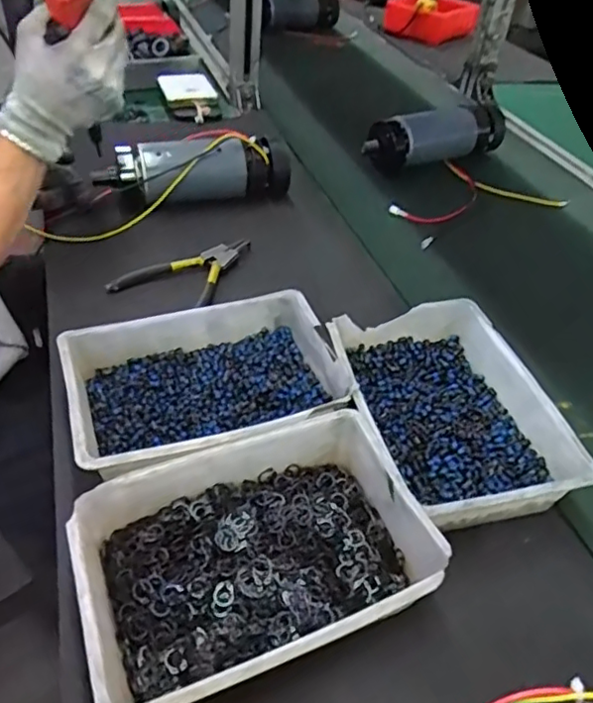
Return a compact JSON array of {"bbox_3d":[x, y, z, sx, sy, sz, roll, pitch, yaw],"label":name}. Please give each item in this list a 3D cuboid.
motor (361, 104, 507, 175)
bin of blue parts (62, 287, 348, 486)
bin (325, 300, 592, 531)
[{"bbox_3d":[0.206,-0.317,0.891,0.232,0.068,0.061,-18,48,-27],"label":"motor"},{"bbox_3d":[-0.070,0.026,0.472,0.201,0.052,0.148,-11,45,-20],"label":"bin of blue parts"},{"bbox_3d":[0.115,0.043,0.474,0.143,0.043,0.201,-5,43,-14],"label":"bin"}]

